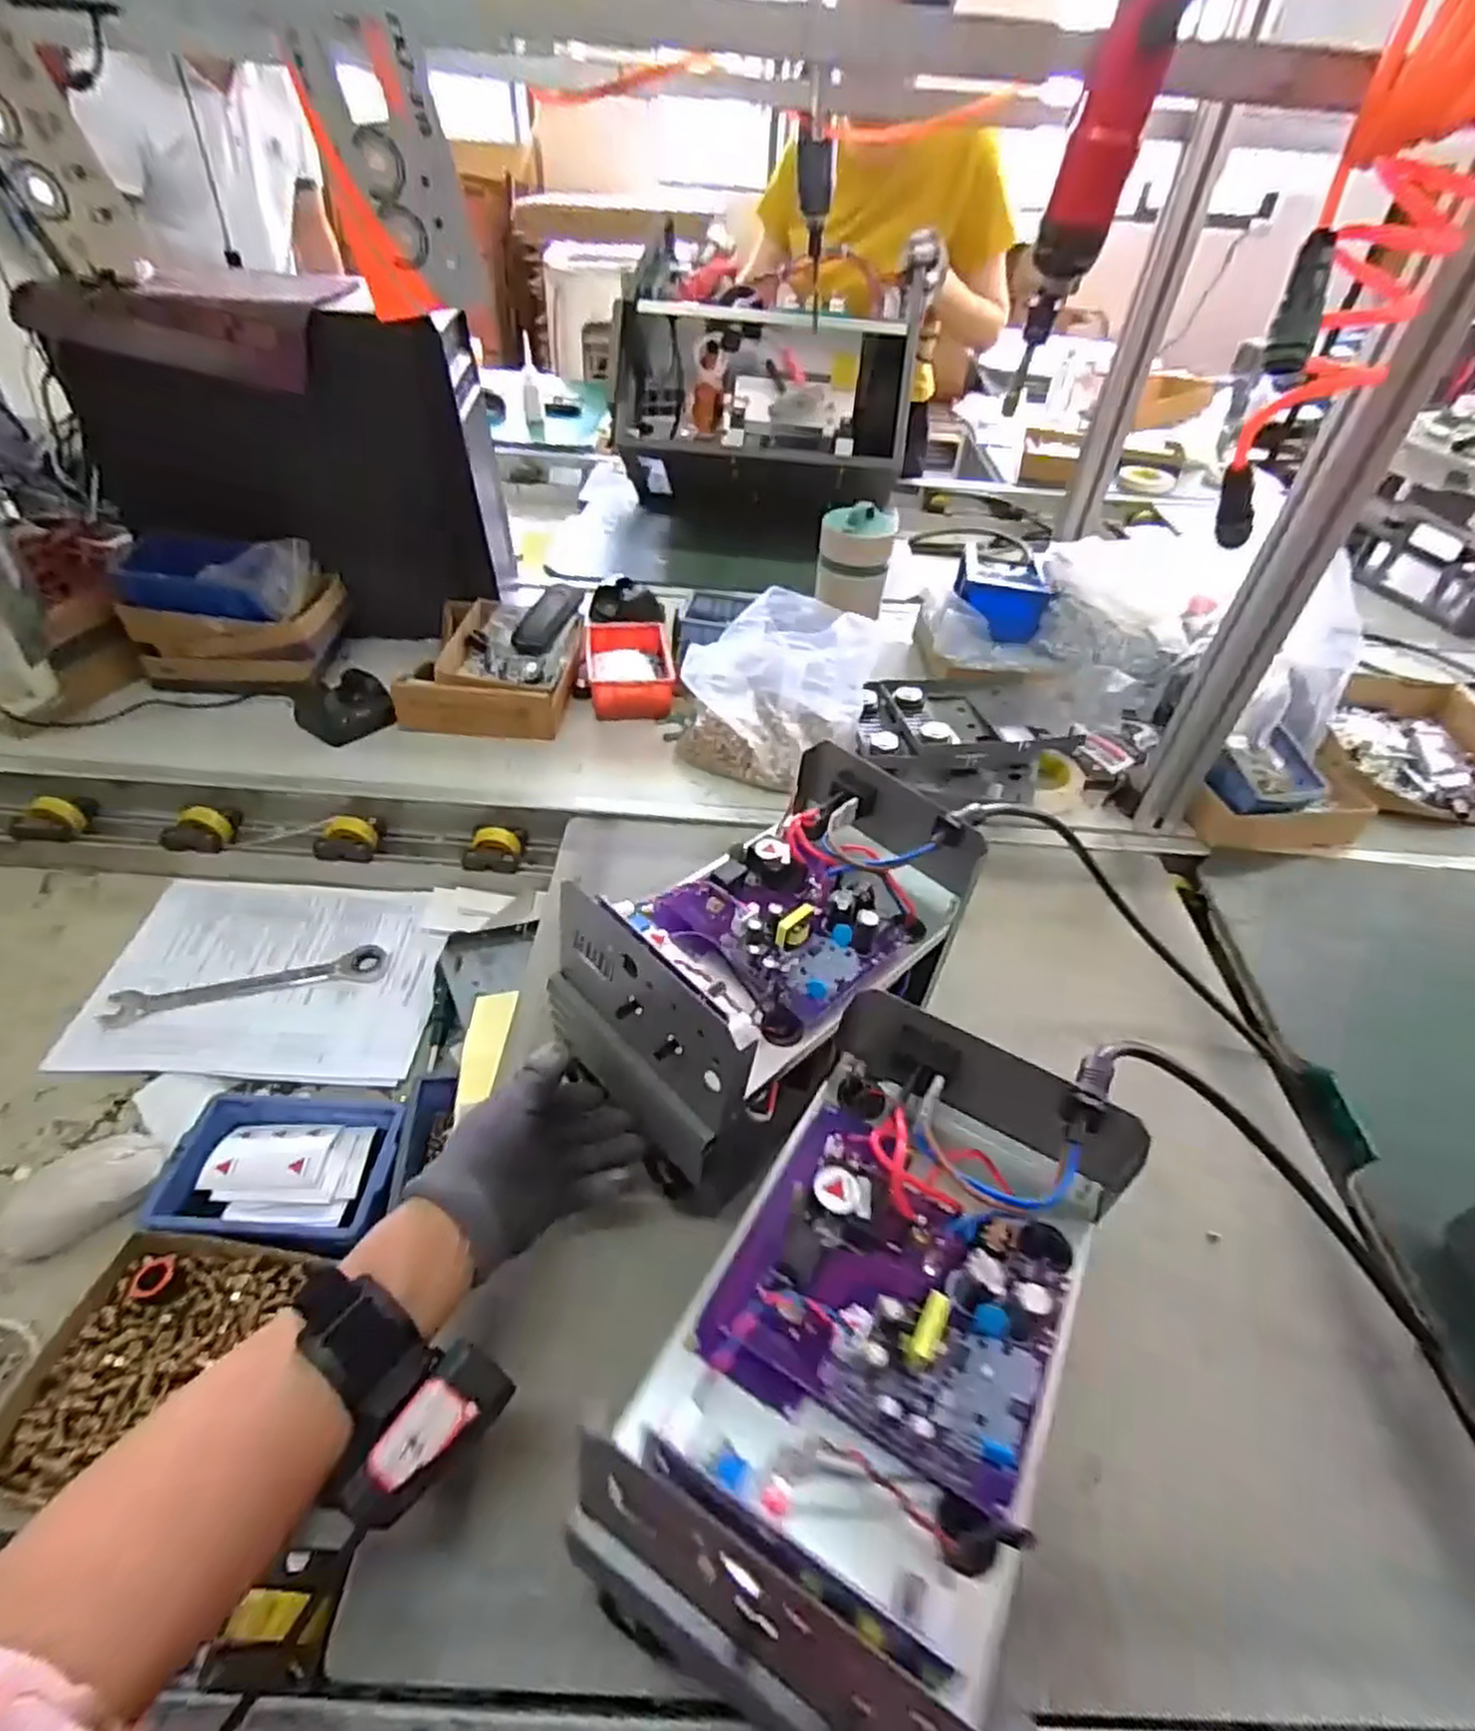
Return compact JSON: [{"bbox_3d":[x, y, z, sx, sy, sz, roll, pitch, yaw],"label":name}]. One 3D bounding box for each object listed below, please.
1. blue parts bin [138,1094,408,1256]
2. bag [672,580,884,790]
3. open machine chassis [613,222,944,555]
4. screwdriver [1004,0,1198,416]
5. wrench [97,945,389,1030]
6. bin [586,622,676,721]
[{"bbox_3d":[-0.317,0.219,0.556,0.145,0.055,0.115,4,44,0],"label":"blue parts bin"},{"bbox_3d":[0.037,-0.171,0.768,0.187,0.184,0.093,7,44,3],"label":"bag"},{"bbox_3d":[0.037,-0.756,1.263,0.471,0.366,0.261,10,44,6],"label":"open machine chassis"},{"bbox_3d":[0.202,-0.388,0.436,0.035,0.190,0.060,8,44,4],"label":"screwdriver"},{"bbox_3d":[-0.434,0.106,0.688,0.222,0.011,0.033,-11,46,-15],"label":"wrench"},{"bbox_3d":[-0.129,-0.235,0.924,0.103,0.048,0.151,-4,44,-9],"label":"bin"}]

